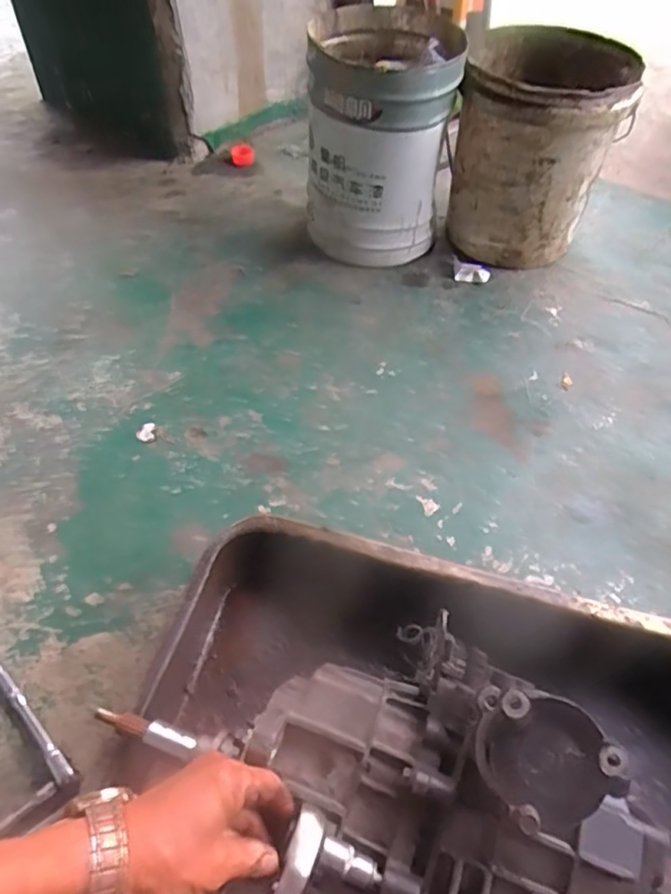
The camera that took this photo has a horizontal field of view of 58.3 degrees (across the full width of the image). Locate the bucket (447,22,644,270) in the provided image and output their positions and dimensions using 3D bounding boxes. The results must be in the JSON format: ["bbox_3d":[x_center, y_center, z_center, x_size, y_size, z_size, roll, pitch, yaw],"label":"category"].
[{"bbox_3d":[0.349,-0.518,1.078,0.249,0.326,0.307,15,53,11],"label":"bucket"}]

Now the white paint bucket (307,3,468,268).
[{"bbox_3d":[0.075,-0.539,1.087,0.239,0.343,0.268,4,52,2],"label":"white paint bucket"}]

